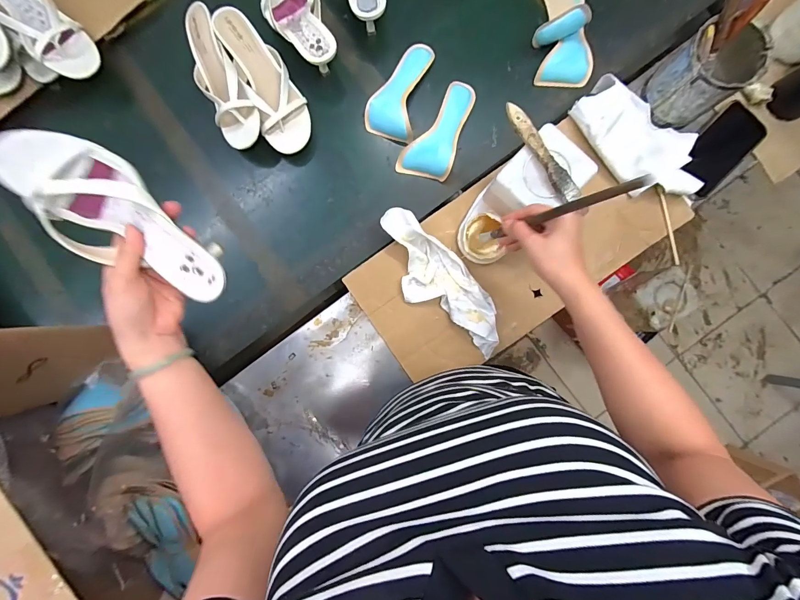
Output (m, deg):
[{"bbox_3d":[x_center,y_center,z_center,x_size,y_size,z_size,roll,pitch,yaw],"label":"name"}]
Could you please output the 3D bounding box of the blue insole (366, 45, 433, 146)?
[{"bbox_3d":[0.006,-0.367,0.607,0.085,0.037,0.179,20,87,1],"label":"blue insole"}]

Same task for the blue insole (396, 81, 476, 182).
[{"bbox_3d":[0.065,-0.297,0.598,0.088,0.038,0.179,19,87,1],"label":"blue insole"}]

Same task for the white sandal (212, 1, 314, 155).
[{"bbox_3d":[-0.224,-0.373,0.599,0.085,0.055,0.233,-24,87,-1],"label":"white sandal"}]

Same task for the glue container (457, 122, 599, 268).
[{"bbox_3d":[0.171,-0.143,0.525,0.194,0.112,0.106,-43,88,-2],"label":"glue container"}]

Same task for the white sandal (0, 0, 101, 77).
[{"bbox_3d":[-0.627,-0.481,0.575,0.270,0.068,0.092,39,88,2],"label":"white sandal"}]

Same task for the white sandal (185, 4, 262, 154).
[{"bbox_3d":[-0.304,-0.367,0.593,0.075,0.065,0.238,-26,87,-1],"label":"white sandal"}]

